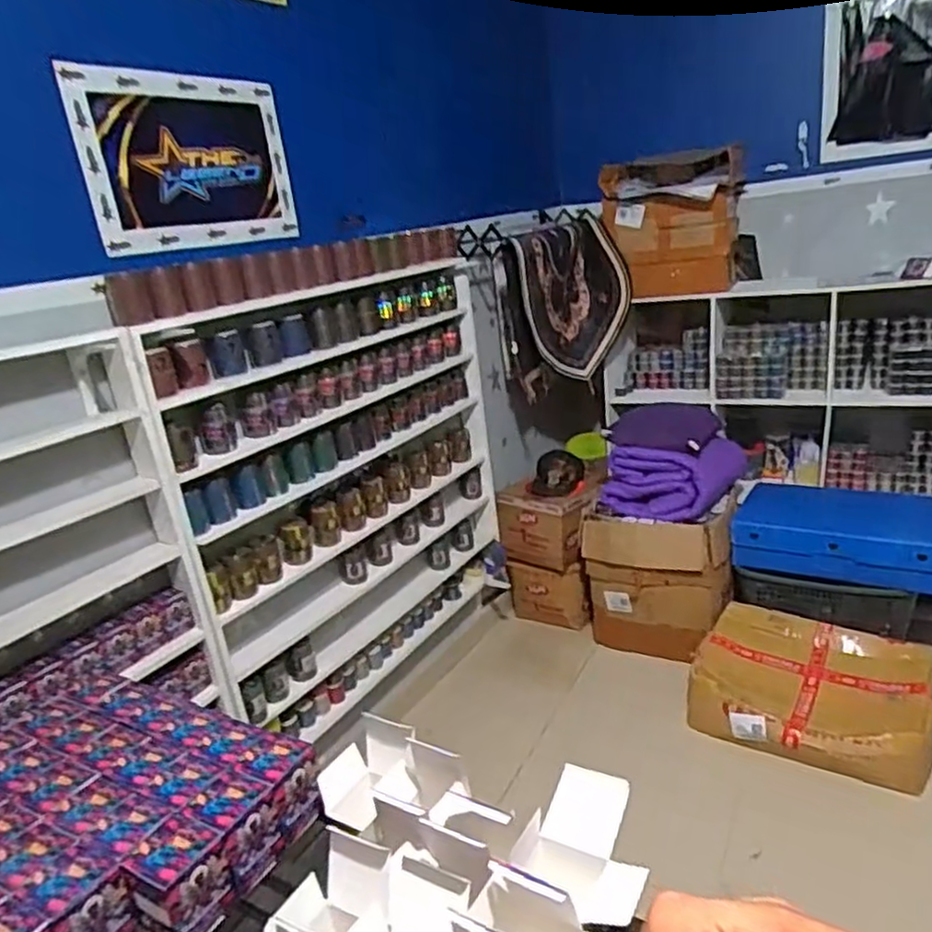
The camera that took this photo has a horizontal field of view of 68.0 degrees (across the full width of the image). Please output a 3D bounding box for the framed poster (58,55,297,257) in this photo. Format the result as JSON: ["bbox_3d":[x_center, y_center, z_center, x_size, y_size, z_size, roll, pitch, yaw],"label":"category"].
[{"bbox_3d":[-0.624,-0.709,1.618,0.037,0.372,0.546,4,22,34],"label":"framed poster"}]

